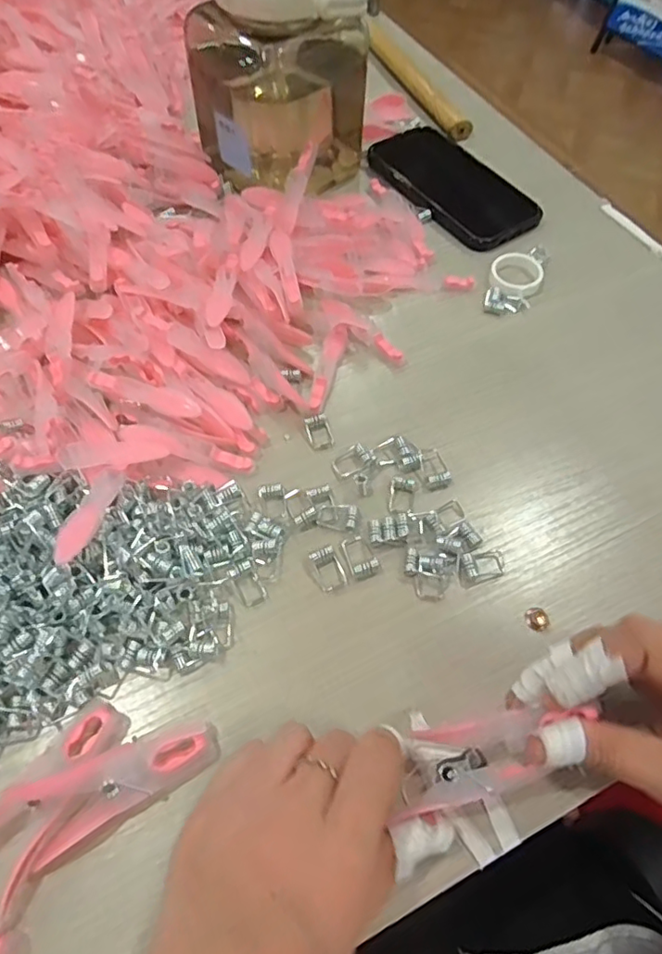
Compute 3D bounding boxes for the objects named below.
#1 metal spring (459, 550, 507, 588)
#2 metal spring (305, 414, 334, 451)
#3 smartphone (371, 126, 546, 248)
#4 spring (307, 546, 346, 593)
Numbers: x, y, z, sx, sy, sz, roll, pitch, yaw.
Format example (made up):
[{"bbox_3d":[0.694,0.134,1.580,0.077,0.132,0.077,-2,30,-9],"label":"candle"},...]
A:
[{"bbox_3d":[0.079,0.047,0.304,0.026,0.004,0.017,-15,60,-11],"label":"metal spring"},{"bbox_3d":[-0.007,-0.028,0.347,0.014,0.005,0.023,-13,60,-10],"label":"metal spring"},{"bbox_3d":[0.100,-0.248,0.484,0.077,0.011,0.160,-29,64,-18],"label":"smartphone"},{"bbox_3d":[-0.001,0.046,0.301,0.014,0.005,0.023,-22,62,-15],"label":"spring"}]

